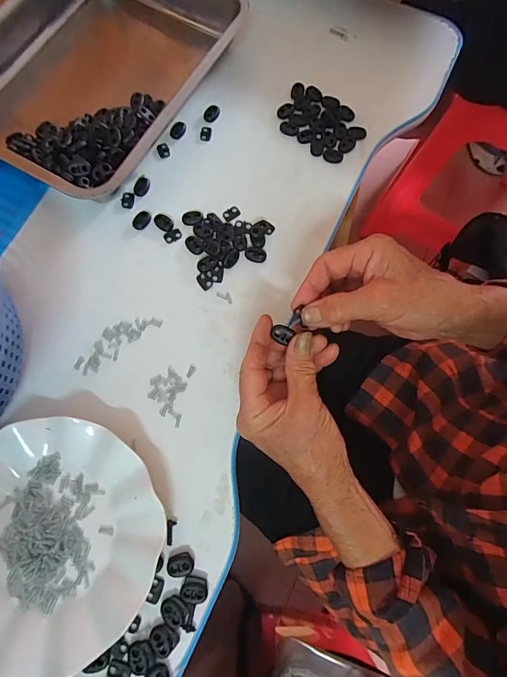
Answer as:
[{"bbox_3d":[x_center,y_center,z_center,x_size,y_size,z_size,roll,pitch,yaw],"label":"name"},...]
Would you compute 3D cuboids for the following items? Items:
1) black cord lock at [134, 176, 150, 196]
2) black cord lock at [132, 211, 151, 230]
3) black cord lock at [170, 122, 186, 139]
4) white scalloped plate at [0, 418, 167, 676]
[{"bbox_3d":[-0.119,-0.163,0.403,0.015,0.004,0.025,14,78,1],"label":"black cord lock"},{"bbox_3d":[-0.116,-0.123,0.393,0.015,0.004,0.022,36,79,6],"label":"black cord lock"},{"bbox_3d":[-0.084,-0.232,0.423,0.014,0.005,0.022,25,78,3],"label":"black cord lock"},{"bbox_3d":[-0.167,0.158,0.303,0.177,0.023,0.176,0,78,-2],"label":"white scalloped plate"}]

